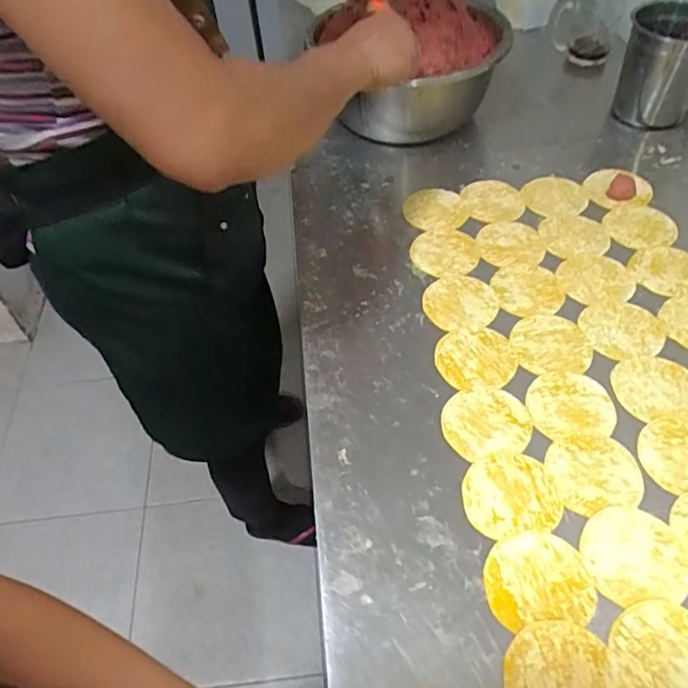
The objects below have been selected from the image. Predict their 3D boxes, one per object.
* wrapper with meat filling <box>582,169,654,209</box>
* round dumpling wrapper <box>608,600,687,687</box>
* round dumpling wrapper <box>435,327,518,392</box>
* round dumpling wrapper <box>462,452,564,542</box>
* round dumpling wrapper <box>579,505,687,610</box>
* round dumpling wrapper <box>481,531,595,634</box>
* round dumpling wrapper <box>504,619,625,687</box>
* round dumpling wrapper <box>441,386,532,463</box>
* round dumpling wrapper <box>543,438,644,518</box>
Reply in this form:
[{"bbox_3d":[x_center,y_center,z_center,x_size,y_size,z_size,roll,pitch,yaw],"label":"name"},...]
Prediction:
[{"bbox_3d":[0.361,-0.205,0.759,0.085,0.014,0.073,9,54,10],"label":"wrapper with meat filling"},{"bbox_3d":[0.240,0.233,0.421,0.078,0.004,0.081,-2,53,2],"label":"round dumpling wrapper"},{"bbox_3d":[0.139,0.016,0.606,0.082,0.004,0.079,-2,53,2],"label":"round dumpling wrapper"},{"bbox_3d":[0.147,0.132,0.509,0.082,0.004,0.072,-9,53,-3],"label":"round dumpling wrapper"},{"bbox_3d":[0.238,0.172,0.473,0.081,0.004,0.078,-2,53,2],"label":"round dumpling wrapper"},{"bbox_3d":[0.156,0.189,0.465,0.083,0.004,0.071,-6,52,-1],"label":"round dumpling wrapper"},{"bbox_3d":[0.160,0.246,0.417,0.081,0.004,0.083,-2,53,2],"label":"round dumpling wrapper"},{"bbox_3d":[0.138,0.075,0.557,0.084,0.004,0.077,-2,53,2],"label":"round dumpling wrapper"},{"bbox_3d":[0.227,0.116,0.517,0.078,0.004,0.067,-10,53,-4],"label":"round dumpling wrapper"}]

